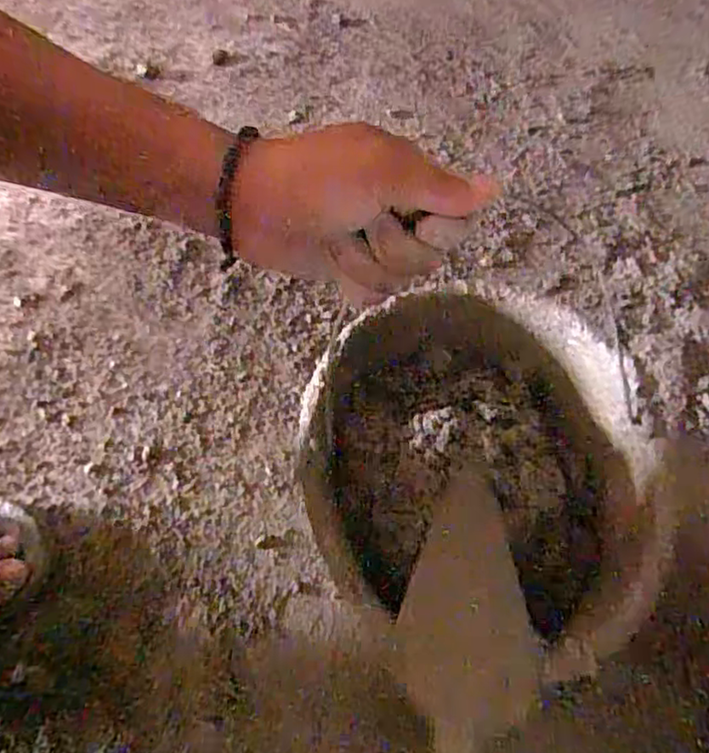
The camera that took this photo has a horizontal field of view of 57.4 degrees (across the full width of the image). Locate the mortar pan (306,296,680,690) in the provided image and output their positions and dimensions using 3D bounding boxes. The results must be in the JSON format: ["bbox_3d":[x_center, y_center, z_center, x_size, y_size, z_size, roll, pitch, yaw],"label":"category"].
[{"bbox_3d":[0.083,0.083,0.472,0.217,0.161,0.273,-24,59,-12],"label":"mortar pan"}]

